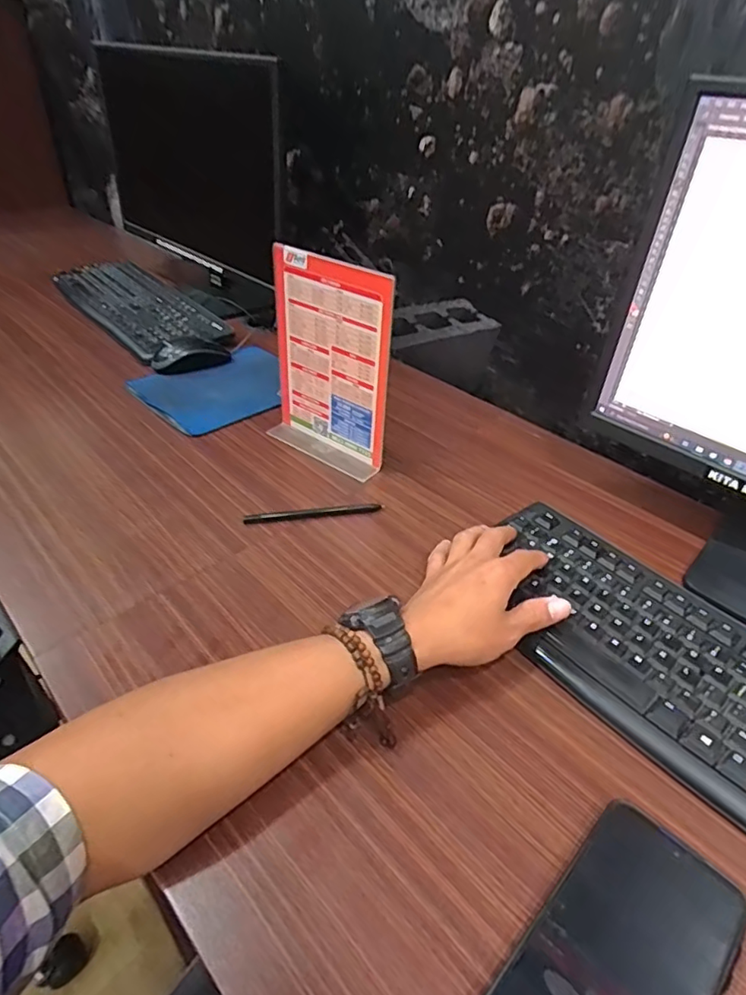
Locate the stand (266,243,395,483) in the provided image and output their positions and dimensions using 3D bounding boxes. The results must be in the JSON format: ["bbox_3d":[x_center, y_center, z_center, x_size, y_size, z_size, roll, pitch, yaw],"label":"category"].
[{"bbox_3d":[-0.052,-0.138,0.594,0.151,0.202,0.039,28,45,29],"label":"stand"}]

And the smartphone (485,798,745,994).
[{"bbox_3d":[0.120,0.236,0.280,0.157,0.016,0.079,-31,49,-34],"label":"smartphone"}]

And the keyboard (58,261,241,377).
[{"bbox_3d":[-0.391,-0.328,0.944,0.154,0.044,0.499,-27,46,-31],"label":"keyboard"}]

